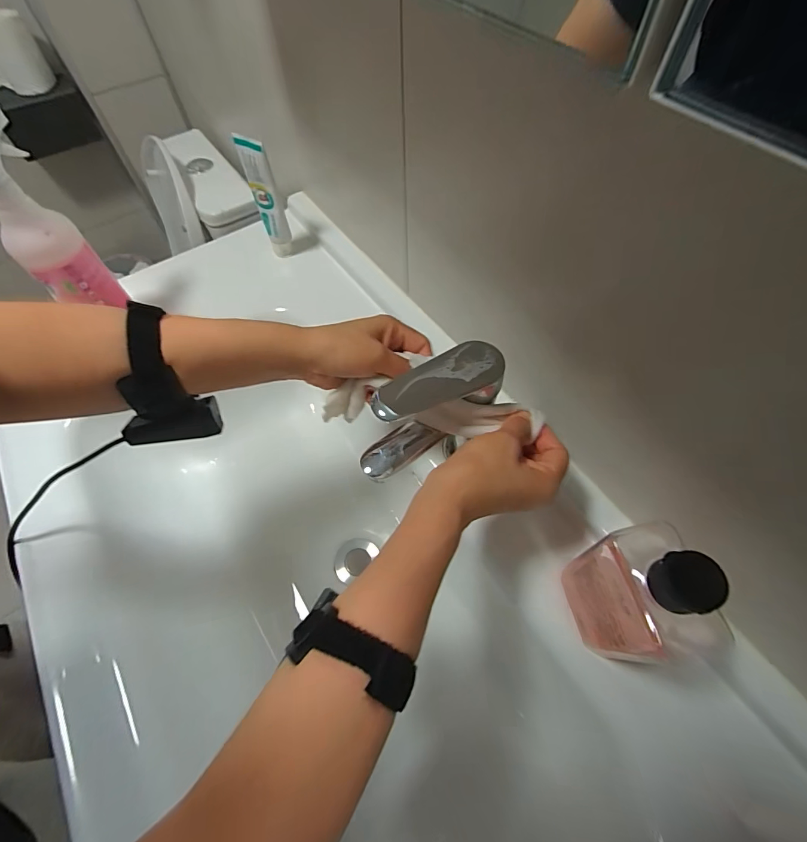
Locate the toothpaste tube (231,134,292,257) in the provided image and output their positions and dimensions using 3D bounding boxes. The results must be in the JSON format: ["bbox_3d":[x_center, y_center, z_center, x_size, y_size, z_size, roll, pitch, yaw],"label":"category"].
[{"bbox_3d":[-0.186,-0.300,0.558,0.043,0.167,0.030,36,68,20],"label":"toothpaste tube"}]

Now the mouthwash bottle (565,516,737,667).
[{"bbox_3d":[0.153,0.121,0.278,0.036,0.147,0.072,-12,61,-5],"label":"mouthwash bottle"}]

